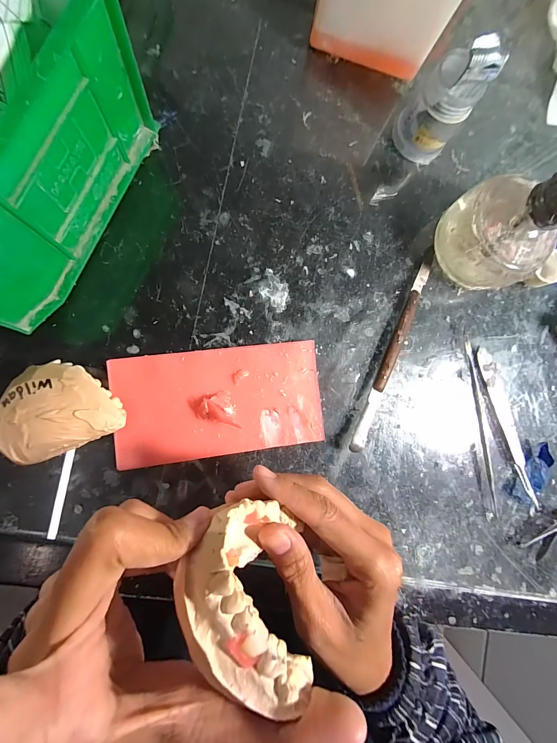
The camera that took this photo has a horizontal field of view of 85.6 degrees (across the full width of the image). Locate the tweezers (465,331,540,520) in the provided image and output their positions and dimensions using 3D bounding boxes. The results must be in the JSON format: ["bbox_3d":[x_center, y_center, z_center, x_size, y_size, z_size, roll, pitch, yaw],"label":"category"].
[{"bbox_3d":[0.179,0.044,0.248,0.037,0.004,0.143,-13,90,-8],"label":"tweezers"}]

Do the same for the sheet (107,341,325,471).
[{"bbox_3d":[-0.040,0.022,0.214,0.143,0.009,0.075,-6,89,-9],"label":"sheet"}]

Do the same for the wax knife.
[{"bbox_3d":[0.091,-0.019,0.235,0.012,0.010,0.170,24,85,-6],"label":"wax knife"}]

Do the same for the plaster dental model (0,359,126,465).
[{"bbox_3d":[-0.138,0.023,0.190,0.061,0.033,0.054,-23,91,-8],"label":"plaster dental model"}]

